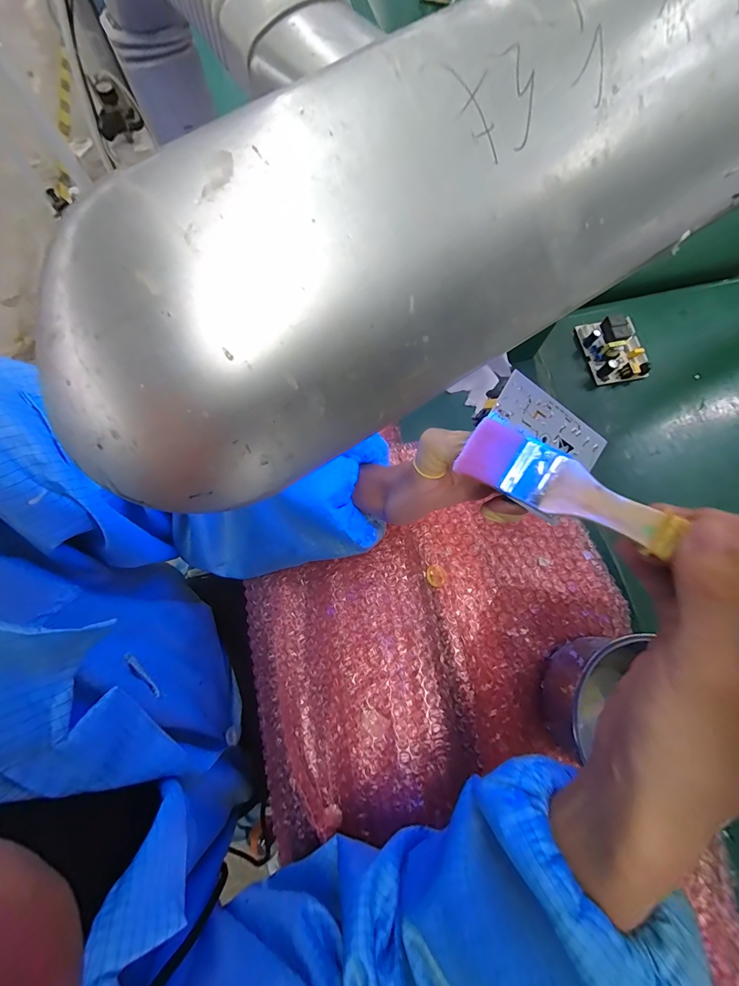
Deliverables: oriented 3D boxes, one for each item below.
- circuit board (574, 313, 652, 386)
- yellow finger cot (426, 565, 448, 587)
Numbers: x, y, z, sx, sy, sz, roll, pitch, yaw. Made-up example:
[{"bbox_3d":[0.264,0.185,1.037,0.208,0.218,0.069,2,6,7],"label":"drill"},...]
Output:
[{"bbox_3d":[0.285,-0.168,0.416,0.057,0.025,0.078,-10,75,-3],"label":"circuit board"},{"bbox_3d":[0.063,0.077,0.334,0.018,0.005,0.020,-29,77,-8],"label":"yellow finger cot"}]

